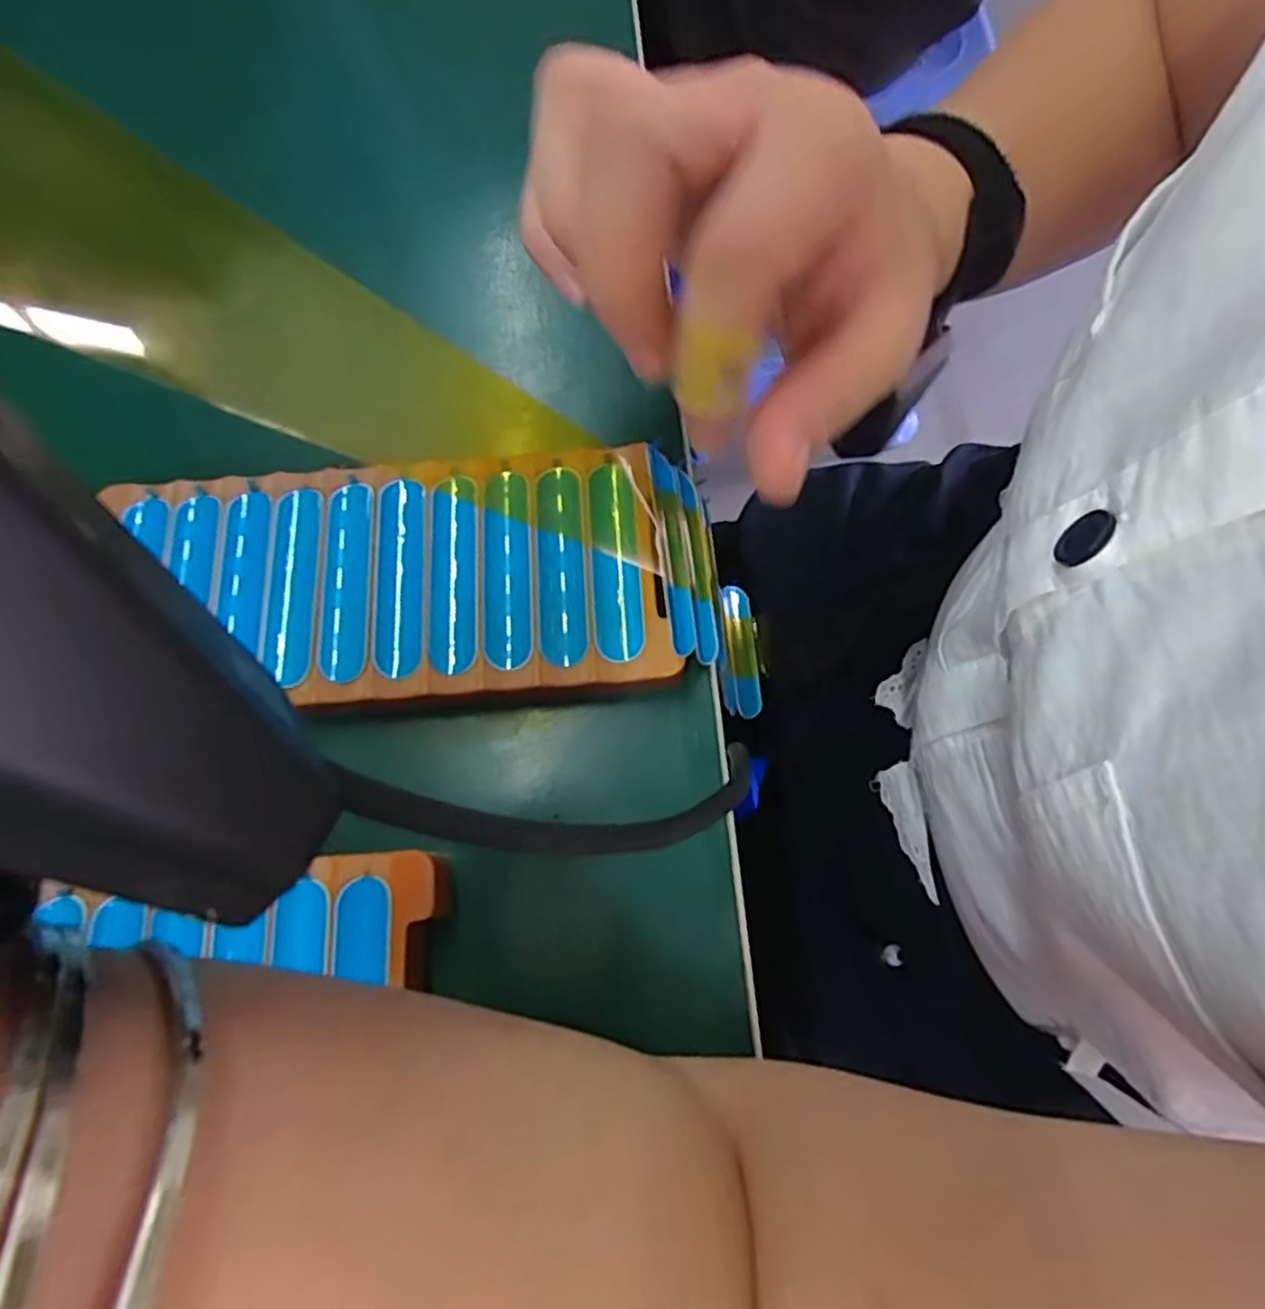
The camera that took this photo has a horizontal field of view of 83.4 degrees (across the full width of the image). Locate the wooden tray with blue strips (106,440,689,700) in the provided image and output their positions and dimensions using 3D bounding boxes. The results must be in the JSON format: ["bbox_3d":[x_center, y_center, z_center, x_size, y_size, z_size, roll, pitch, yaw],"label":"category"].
[{"bbox_3d":[-0.069,-0.022,0.204,0.154,0.009,0.073,-5,72,0],"label":"wooden tray with blue strips"}]

